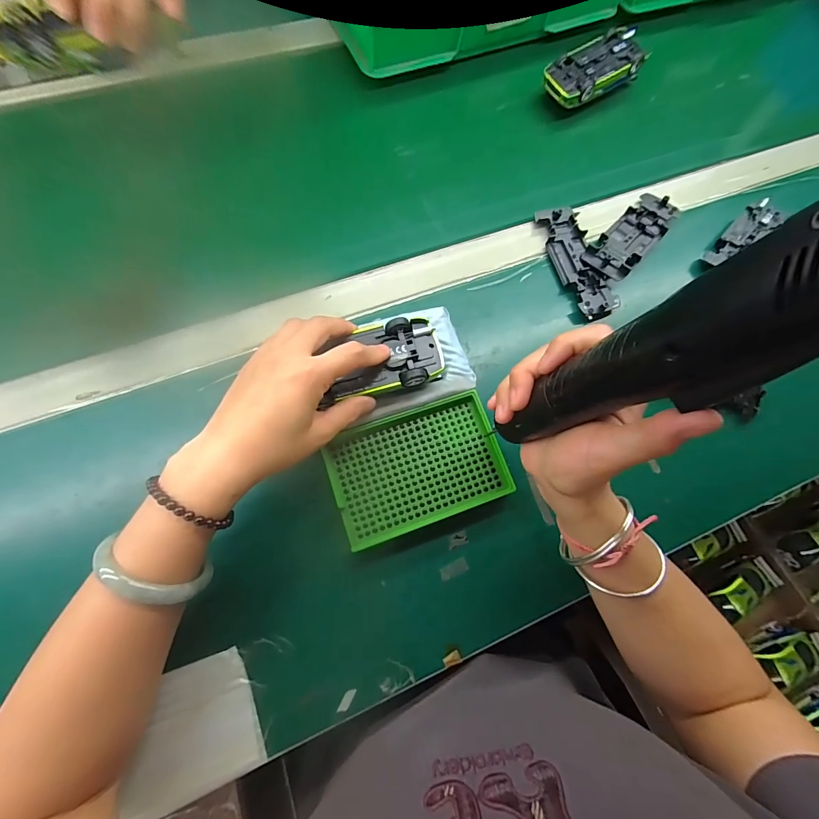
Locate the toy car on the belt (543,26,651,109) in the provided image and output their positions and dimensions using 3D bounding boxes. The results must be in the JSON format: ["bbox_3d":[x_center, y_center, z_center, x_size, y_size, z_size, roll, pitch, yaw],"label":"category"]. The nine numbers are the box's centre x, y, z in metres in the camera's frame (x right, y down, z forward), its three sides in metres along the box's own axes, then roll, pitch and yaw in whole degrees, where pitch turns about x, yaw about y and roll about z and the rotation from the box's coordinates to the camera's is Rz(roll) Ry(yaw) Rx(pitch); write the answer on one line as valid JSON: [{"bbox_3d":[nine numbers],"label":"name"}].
[{"bbox_3d":[0.218,-0.400,0.451,0.127,0.033,0.056,-34,80,-13],"label":"toy car on the belt"}]

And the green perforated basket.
[{"bbox_3d":[0.007,0.048,0.317,0.138,0.023,0.091,-18,77,-10],"label":"green perforated basket"}]

